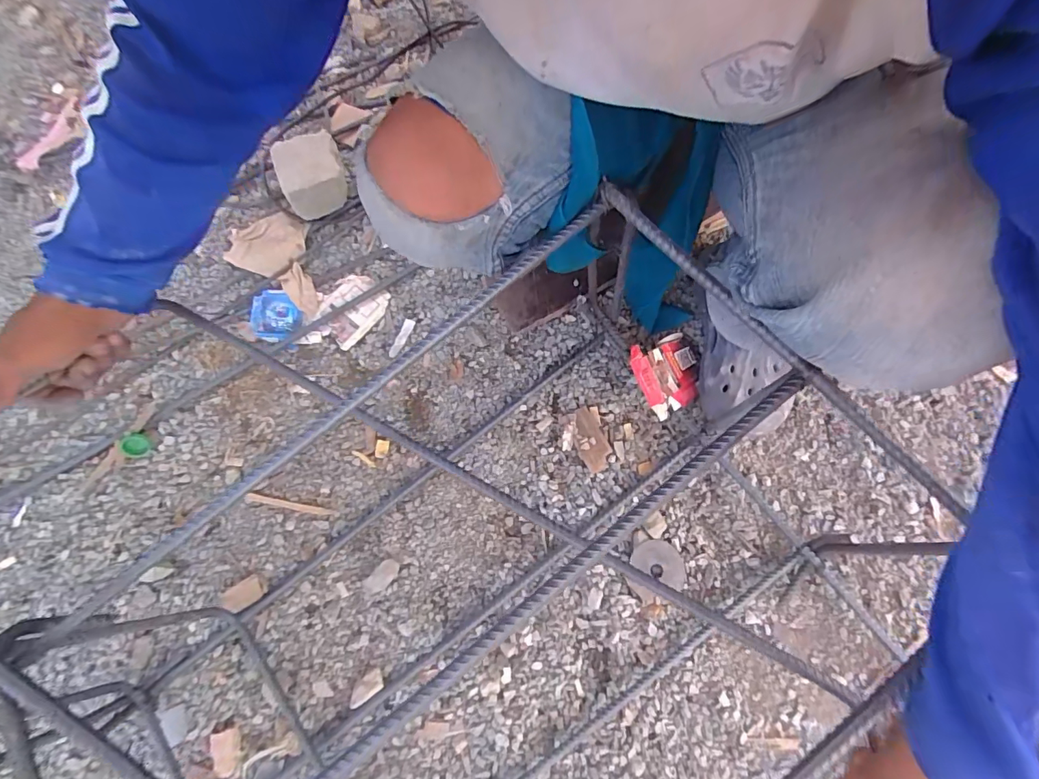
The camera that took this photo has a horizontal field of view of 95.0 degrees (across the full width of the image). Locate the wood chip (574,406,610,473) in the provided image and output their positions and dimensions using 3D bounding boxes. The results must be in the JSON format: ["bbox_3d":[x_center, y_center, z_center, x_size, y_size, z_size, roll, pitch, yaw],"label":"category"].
[{"bbox_3d":[0.087,0.060,0.585,0.038,0.010,0.081,-13,72,-2],"label":"wood chip"}]

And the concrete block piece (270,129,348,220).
[{"bbox_3d":[-0.292,-0.302,0.678,0.088,0.073,0.114,-16,72,-3],"label":"concrete block piece"}]

